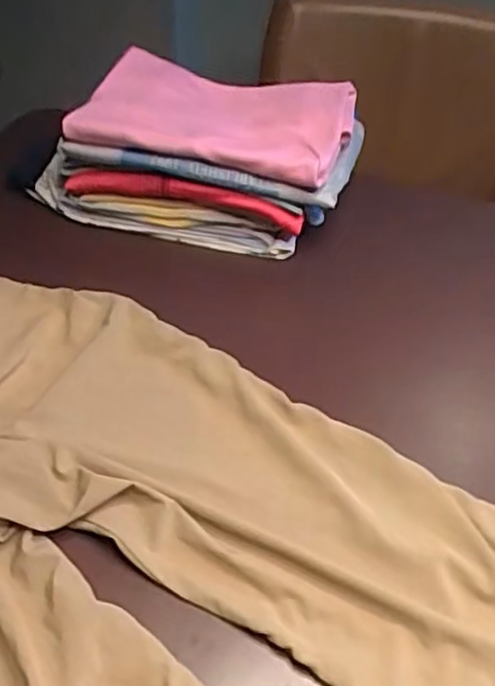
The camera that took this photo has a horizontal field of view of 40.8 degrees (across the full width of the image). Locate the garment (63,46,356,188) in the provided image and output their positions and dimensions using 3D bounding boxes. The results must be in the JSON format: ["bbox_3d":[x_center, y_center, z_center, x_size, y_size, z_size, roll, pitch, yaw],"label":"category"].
[{"bbox_3d":[-0.032,-0.258,0.742,0.292,0.029,0.182,8,47,5],"label":"garment"}]

